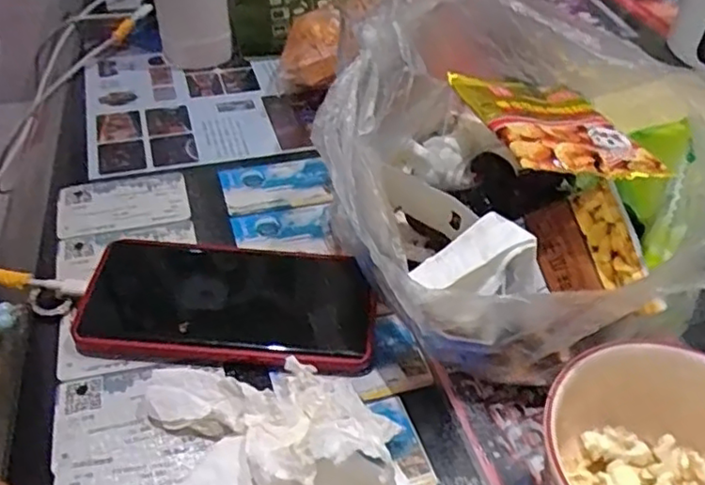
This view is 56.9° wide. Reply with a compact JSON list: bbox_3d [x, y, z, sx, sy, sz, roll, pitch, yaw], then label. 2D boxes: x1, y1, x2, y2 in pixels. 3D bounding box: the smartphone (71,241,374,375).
[{"bbox_3d":[-0.073,0.036,0.385,0.168,0.019,0.081,6,44,2],"label":"smartphone"}]

